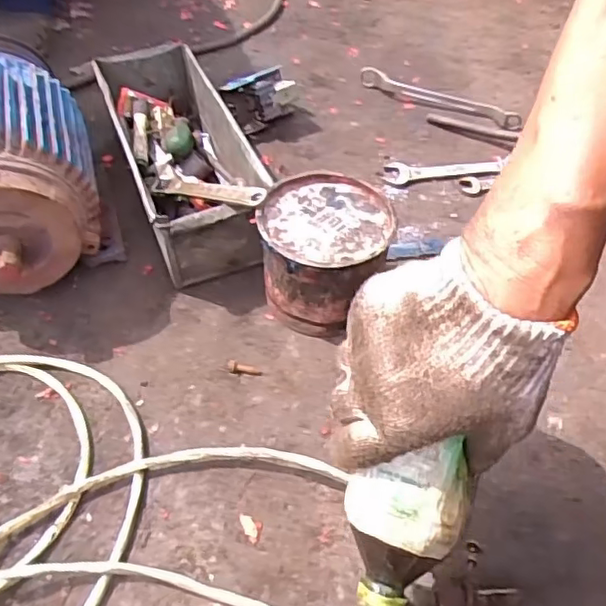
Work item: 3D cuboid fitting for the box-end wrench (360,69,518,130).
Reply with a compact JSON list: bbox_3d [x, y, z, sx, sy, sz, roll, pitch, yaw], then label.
[{"bbox_3d":[0.184,-0.282,0.824,0.229,0.016,0.039,26,56,20],"label":"box-end wrench"}]

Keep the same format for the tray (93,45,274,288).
[{"bbox_3d":[-0.135,-0.165,0.682,0.122,0.106,0.330,-18,53,-13],"label":"tray"}]

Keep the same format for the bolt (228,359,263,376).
[{"bbox_3d":[-0.054,0.062,0.563,0.031,0.007,0.011,16,52,-7],"label":"bolt"}]

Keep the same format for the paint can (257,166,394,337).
[{"bbox_3d":[0.021,-0.045,0.580,0.114,0.107,0.115,9,52,8],"label":"paint can"}]

